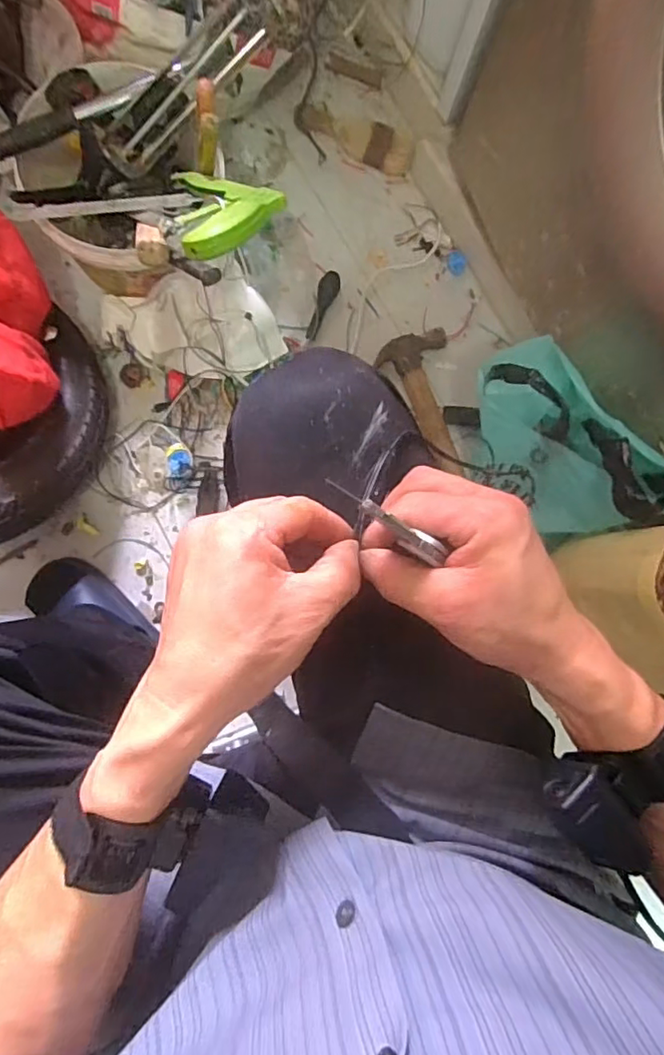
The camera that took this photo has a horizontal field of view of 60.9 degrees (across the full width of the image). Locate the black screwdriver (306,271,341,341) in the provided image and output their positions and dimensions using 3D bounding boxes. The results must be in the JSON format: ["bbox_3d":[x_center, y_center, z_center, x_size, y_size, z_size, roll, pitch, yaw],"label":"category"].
[{"bbox_3d":[-0.011,-0.314,0.799,0.028,0.024,0.103,15,85,-5],"label":"black screwdriver"}]

